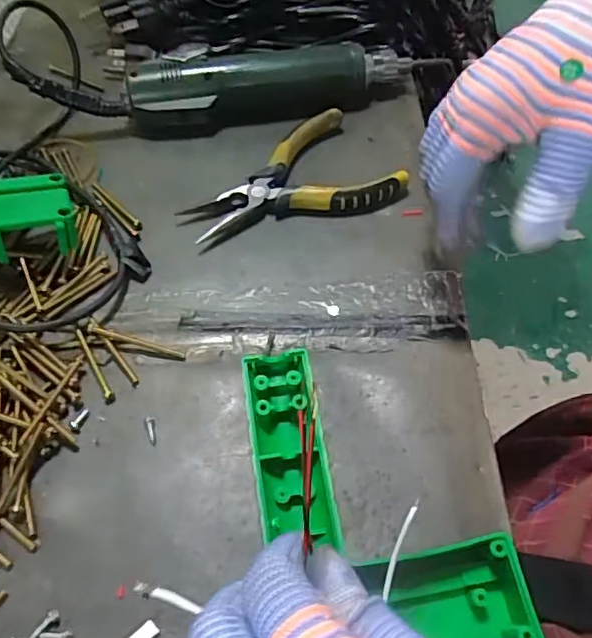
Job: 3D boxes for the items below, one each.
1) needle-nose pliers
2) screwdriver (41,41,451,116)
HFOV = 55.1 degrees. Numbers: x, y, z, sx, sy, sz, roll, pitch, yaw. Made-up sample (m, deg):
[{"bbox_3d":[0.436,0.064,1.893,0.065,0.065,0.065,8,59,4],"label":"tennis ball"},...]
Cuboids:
[{"bbox_3d":[-0.003,-0.090,0.394,0.140,0.020,0.087,-28,61,-19],"label":"needle-nose pliers"},{"bbox_3d":[-0.036,-0.180,0.442,0.305,0.041,0.044,-9,56,-8],"label":"screwdriver"}]

